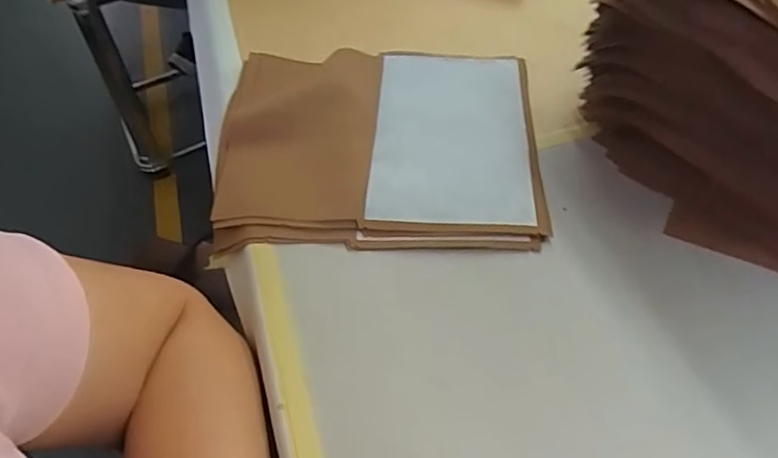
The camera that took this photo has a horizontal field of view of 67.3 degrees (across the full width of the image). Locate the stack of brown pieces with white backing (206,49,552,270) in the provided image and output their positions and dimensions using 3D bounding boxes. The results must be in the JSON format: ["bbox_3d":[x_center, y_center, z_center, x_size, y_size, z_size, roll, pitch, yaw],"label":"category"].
[{"bbox_3d":[-0.010,-0.070,0.431,0.232,0.040,0.194,0,50,6],"label":"stack of brown pieces with white backing"}]

